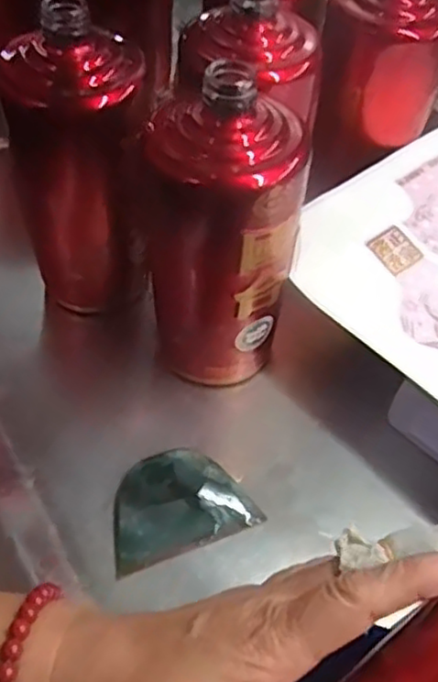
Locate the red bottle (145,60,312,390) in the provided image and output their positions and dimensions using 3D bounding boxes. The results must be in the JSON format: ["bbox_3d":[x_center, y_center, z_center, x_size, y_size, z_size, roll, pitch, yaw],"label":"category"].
[{"bbox_3d":[0.001,-0.051,0.387,0.081,0.185,0.068,11,55,9],"label":"red bottle"}]

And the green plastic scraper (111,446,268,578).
[{"bbox_3d":[-0.024,0.090,0.390,0.081,0.012,0.058,-18,55,-12],"label":"green plastic scraper"}]

